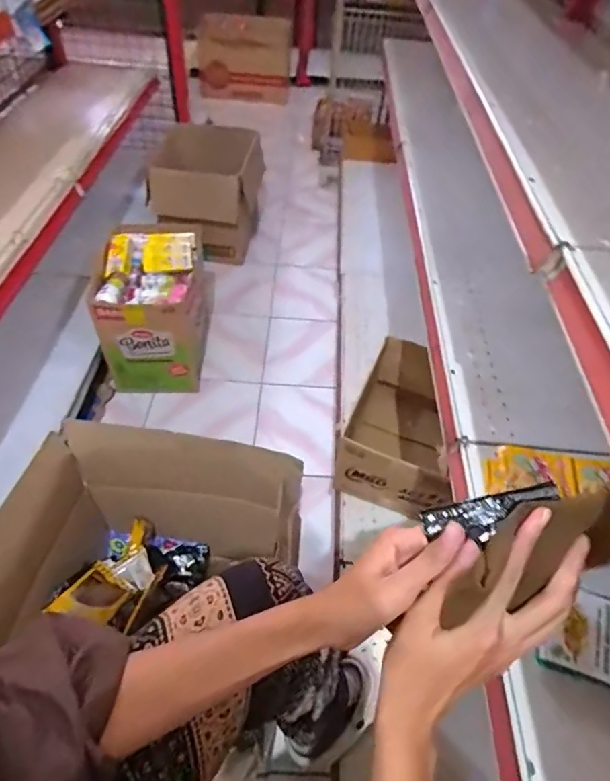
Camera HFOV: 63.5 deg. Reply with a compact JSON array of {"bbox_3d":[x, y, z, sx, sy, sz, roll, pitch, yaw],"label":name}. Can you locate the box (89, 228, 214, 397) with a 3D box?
[{"bbox_3d":[-0.395,-0.220,1.319,0.239,0.326,0.339,0,49,-5],"label":"box"}]

